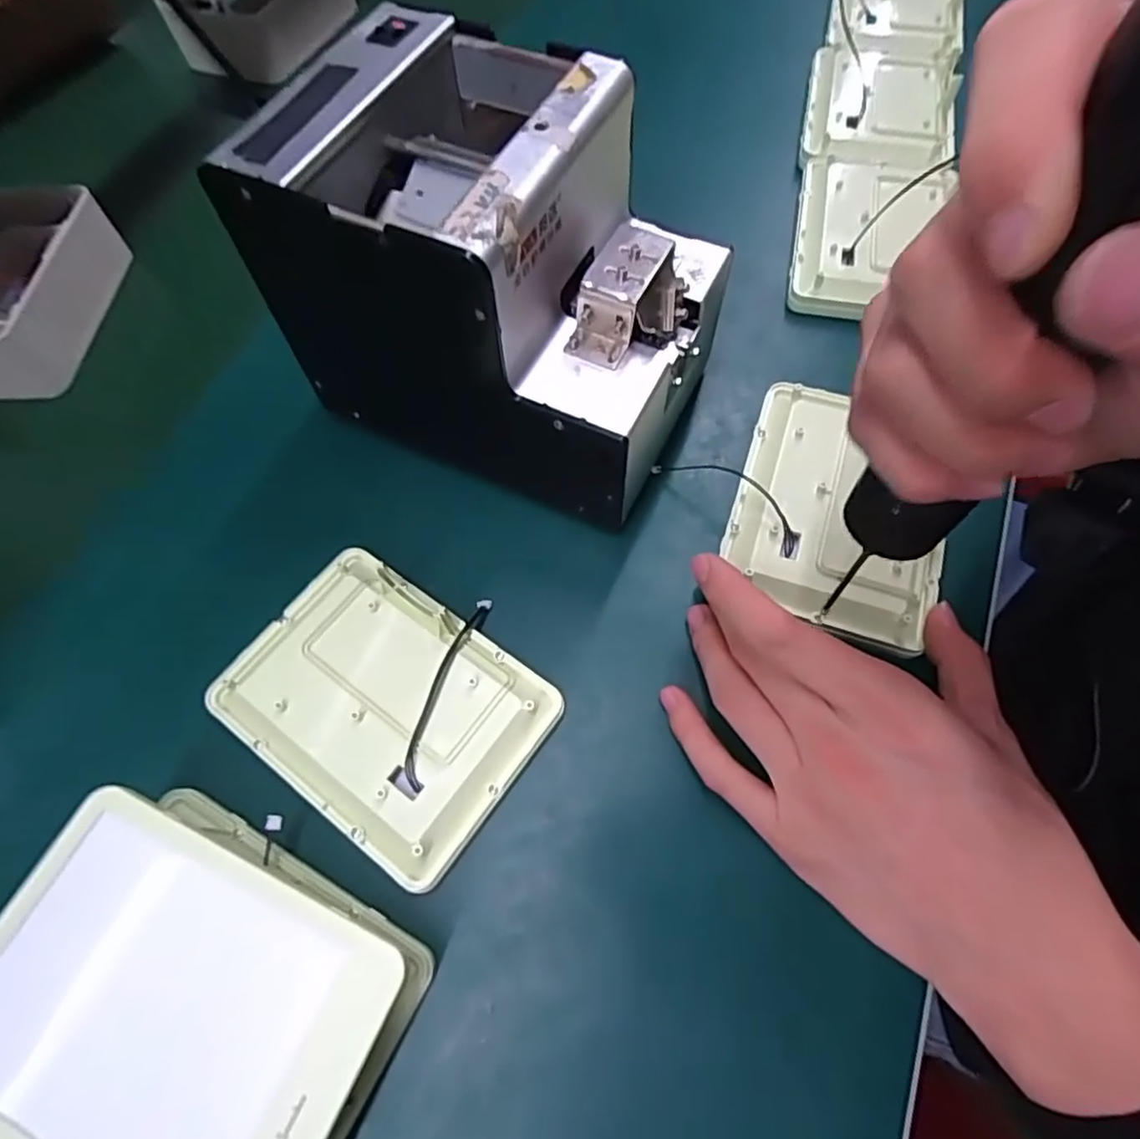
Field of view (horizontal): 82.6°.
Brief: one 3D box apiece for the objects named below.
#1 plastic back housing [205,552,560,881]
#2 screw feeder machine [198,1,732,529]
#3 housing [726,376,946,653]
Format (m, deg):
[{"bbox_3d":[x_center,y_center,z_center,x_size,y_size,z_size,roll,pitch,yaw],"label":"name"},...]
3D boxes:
[{"bbox_3d":[-0.084,0.059,0.290,0.134,0.019,0.101,33,70,18],"label":"plastic back housing"},{"bbox_3d":[-0.030,-0.133,0.308,0.177,0.155,0.124,22,67,14],"label":"screw feeder machine"},{"bbox_3d":[0.133,-0.035,0.320,0.097,0.013,0.131,17,66,12],"label":"housing"}]

